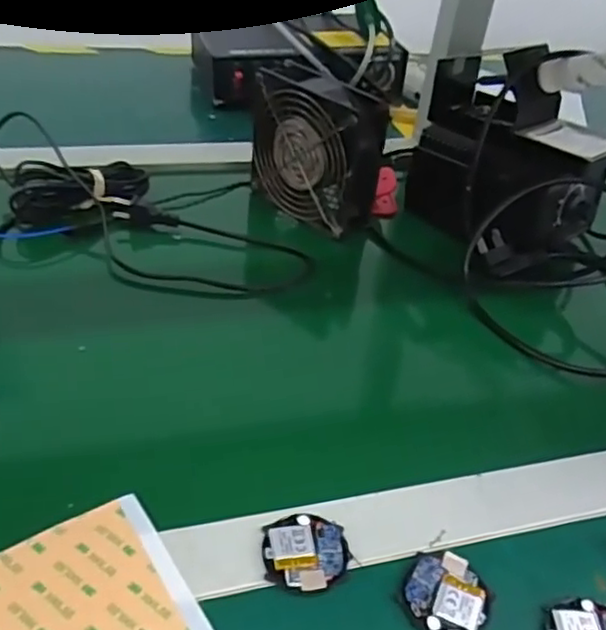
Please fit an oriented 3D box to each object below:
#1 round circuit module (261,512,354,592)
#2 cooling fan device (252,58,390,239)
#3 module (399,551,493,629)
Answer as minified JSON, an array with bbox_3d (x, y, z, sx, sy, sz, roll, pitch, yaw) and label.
[{"bbox_3d":[0.002,0.121,0.337,0.043,0.006,0.042,4,39,-3],"label":"round circuit module"},{"bbox_3d":[0.010,-0.149,0.595,0.050,0.118,0.122,-29,51,-36],"label":"cooling fan device"},{"bbox_3d":[0.071,0.139,0.327,0.041,0.007,0.043,4,39,-3],"label":"module"}]

